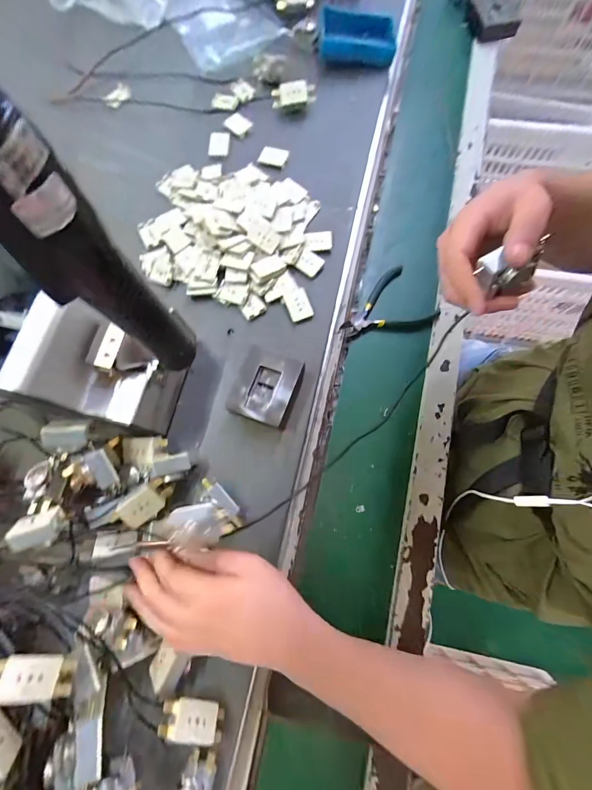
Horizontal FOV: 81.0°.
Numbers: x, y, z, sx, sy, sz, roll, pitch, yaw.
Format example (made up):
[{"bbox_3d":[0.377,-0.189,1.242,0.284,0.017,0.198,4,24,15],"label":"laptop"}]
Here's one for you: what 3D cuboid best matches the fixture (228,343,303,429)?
[{"bbox_3d":[-0.030,-0.011,0.395,0.067,0.030,0.089,19,76,7],"label":"fixture"}]

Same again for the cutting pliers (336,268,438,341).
[{"bbox_3d":[0.130,-0.105,0.460,0.090,0.011,0.124,40,79,11],"label":"cutting pliers"}]

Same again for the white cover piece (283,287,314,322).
[{"bbox_3d":[0.003,-0.112,0.433,0.027,0.012,0.038,-21,75,-4],"label":"white cover piece"}]

